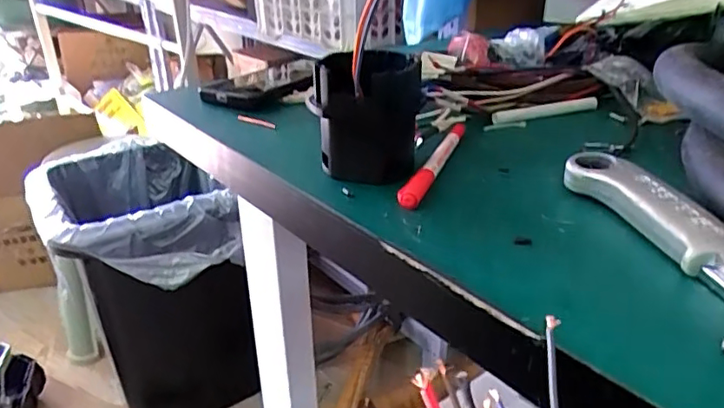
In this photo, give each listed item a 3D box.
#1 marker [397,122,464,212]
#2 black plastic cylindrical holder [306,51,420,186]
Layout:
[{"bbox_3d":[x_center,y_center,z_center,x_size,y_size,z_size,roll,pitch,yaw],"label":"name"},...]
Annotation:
[{"bbox_3d":[0.053,-0.031,0.408,0.013,0.014,0.135,10,28,22],"label":"marker"},{"bbox_3d":[0.005,-0.058,0.384,0.058,0.078,0.056,-1,26,1],"label":"black plastic cylindrical holder"}]

